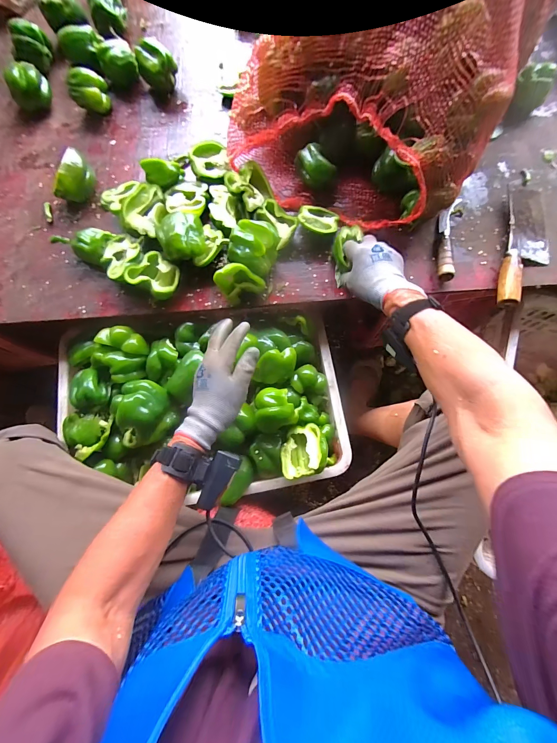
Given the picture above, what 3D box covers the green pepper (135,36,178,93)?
[{"bbox_3d":[-0.252,-0.637,0.648,0.069,0.072,0.060,43,81,12],"label":"green pepper"}]

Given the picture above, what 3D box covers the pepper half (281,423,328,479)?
[{"bbox_3d":[0.041,0.128,0.501,0.073,0.050,0.080,-6,78,-1],"label":"pepper half"}]

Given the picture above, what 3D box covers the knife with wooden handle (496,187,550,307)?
[{"bbox_3d":[0.434,-0.221,0.532,0.083,0.028,0.251,16,78,3],"label":"knife with wooden handle"}]

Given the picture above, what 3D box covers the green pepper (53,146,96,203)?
[{"bbox_3d":[-0.386,-0.370,0.587,0.044,0.064,0.094,13,76,6],"label":"green pepper"}]

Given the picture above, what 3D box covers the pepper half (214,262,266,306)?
[{"bbox_3d":[-0.065,-0.151,0.522,0.077,0.060,0.046,-18,75,-2],"label":"pepper half"}]

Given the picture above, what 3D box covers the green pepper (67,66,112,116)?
[{"bbox_3d":[-0.387,-0.570,0.634,0.077,0.078,0.060,-26,76,-4],"label":"green pepper"}]

